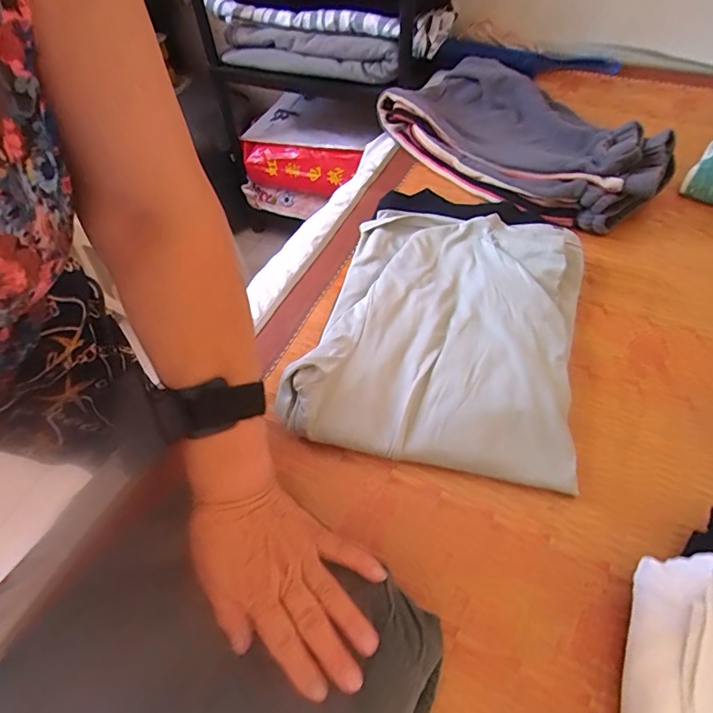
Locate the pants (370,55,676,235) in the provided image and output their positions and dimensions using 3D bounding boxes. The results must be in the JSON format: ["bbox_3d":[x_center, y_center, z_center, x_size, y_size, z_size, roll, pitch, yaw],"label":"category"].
[{"bbox_3d":[0.230,-0.351,0.720,0.227,0.081,0.485,-28,56,-16],"label":"pants"}]

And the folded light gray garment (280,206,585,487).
[{"bbox_3d":[0.097,-0.034,0.516,0.271,0.057,0.321,10,54,11],"label":"folded light gray garment"}]

